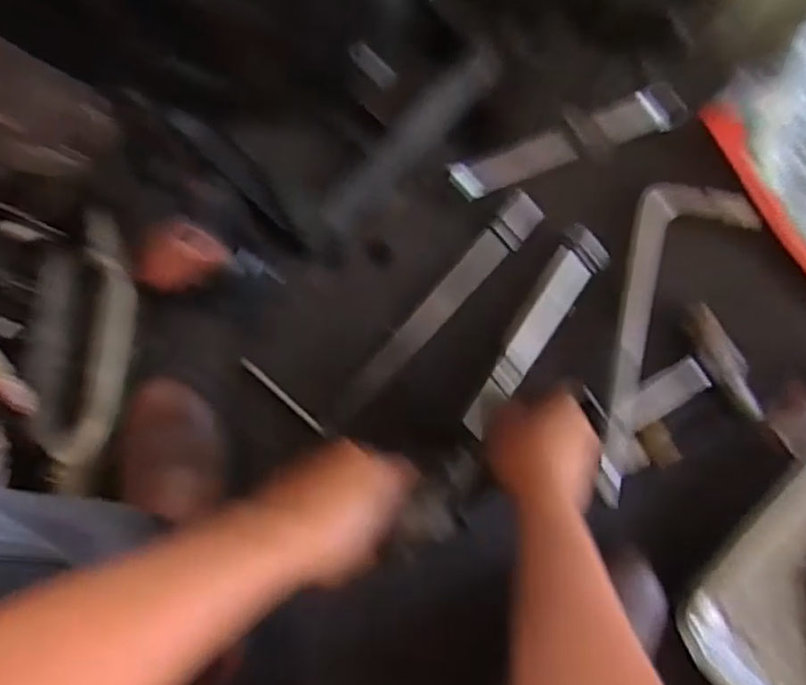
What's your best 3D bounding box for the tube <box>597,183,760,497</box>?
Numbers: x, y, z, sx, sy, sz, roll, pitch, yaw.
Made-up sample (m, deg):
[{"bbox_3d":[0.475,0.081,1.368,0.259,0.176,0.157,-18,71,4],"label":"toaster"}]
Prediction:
[{"bbox_3d":[0.255,-0.001,0.616,0.100,0.027,0.310,15,86,-1],"label":"tube"}]

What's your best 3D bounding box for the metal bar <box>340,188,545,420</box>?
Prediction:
[{"bbox_3d":[0.035,-0.036,0.621,0.036,0.022,0.267,43,87,1],"label":"metal bar"}]

